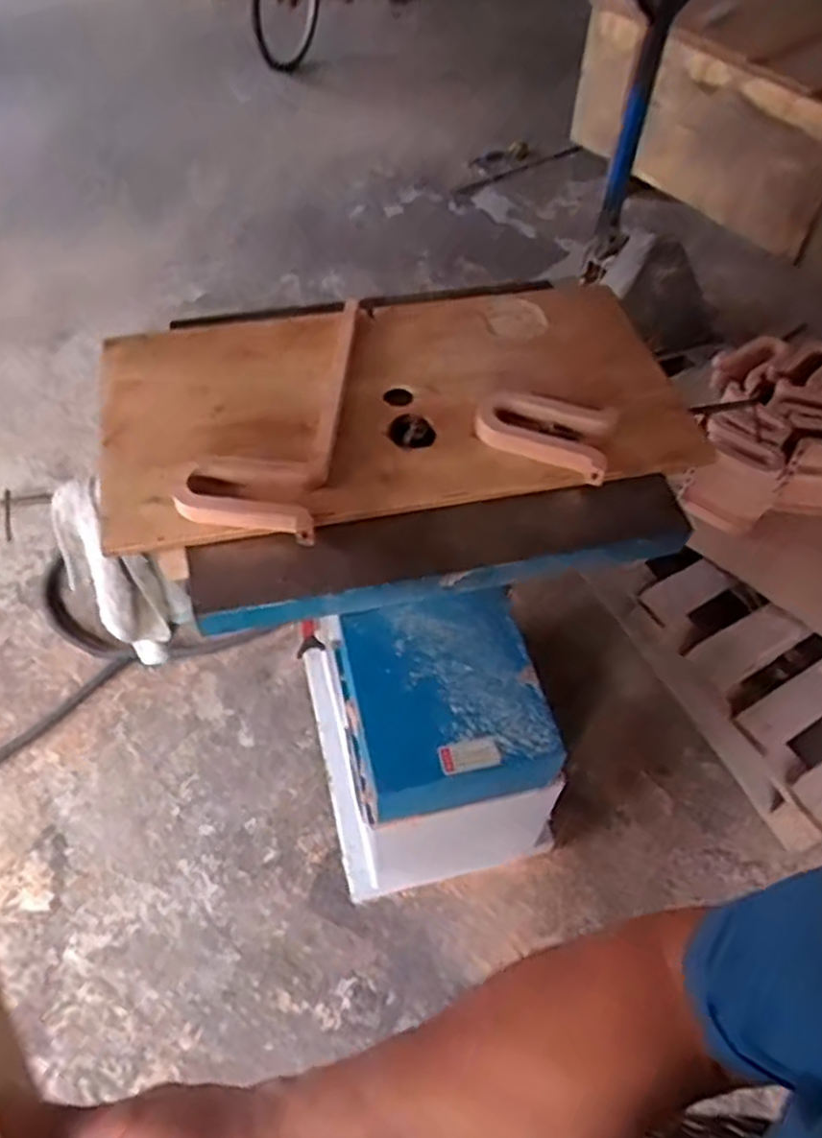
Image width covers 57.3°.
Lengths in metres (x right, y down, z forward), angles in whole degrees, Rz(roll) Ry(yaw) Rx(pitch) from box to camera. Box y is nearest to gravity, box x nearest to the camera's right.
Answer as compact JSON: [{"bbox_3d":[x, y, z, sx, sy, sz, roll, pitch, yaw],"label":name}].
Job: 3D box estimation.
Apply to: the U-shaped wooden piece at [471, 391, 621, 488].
[{"bbox_3d":[0.184,-0.191,1.051,0.184,0.041,0.118,12,53,7],"label":"U-shaped wooden piece"}]

